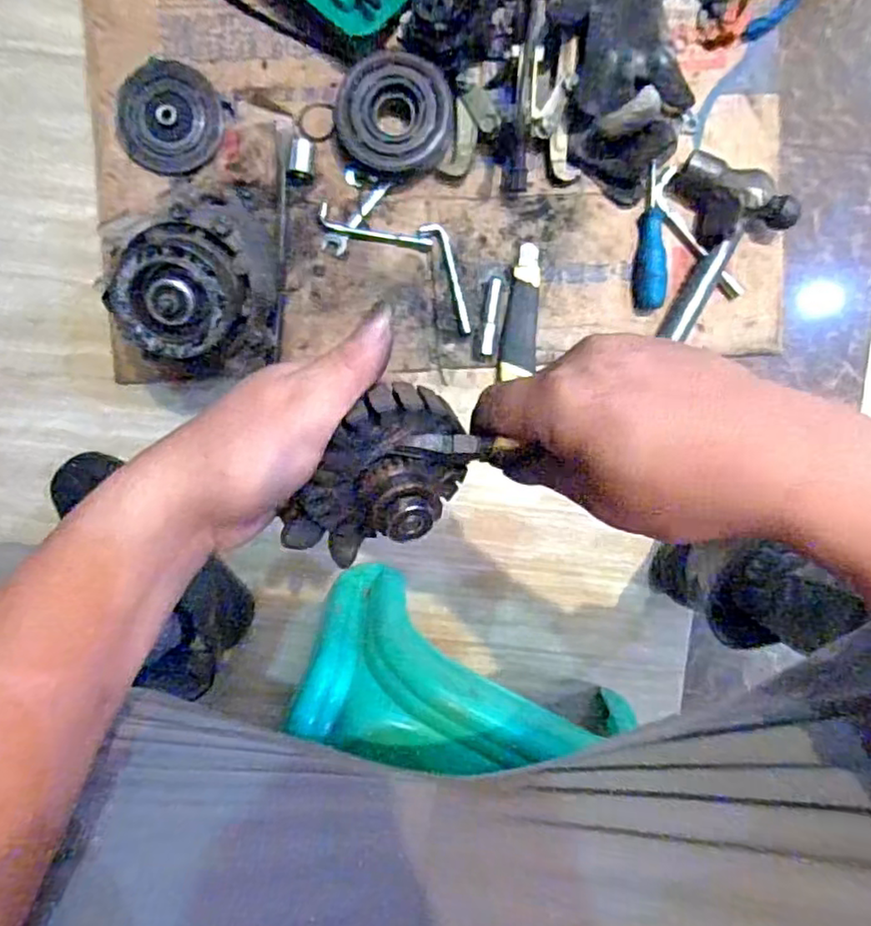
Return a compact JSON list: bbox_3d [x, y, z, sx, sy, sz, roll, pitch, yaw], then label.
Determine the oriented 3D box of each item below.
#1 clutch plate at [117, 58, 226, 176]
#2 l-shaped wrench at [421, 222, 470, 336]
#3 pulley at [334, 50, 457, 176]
[{"bbox_3d":[-0.276,-0.358,0.675,0.105,0.019,0.121,-37,93,2],"label":"clutch plate"},{"bbox_3d":[0.016,-0.191,0.680,0.022,0.006,0.118,-20,94,1],"label":"l-shaped wrench"},{"bbox_3d":[-0.040,-0.343,0.652,0.113,0.028,0.105,4,103,4],"label":"pulley"}]

